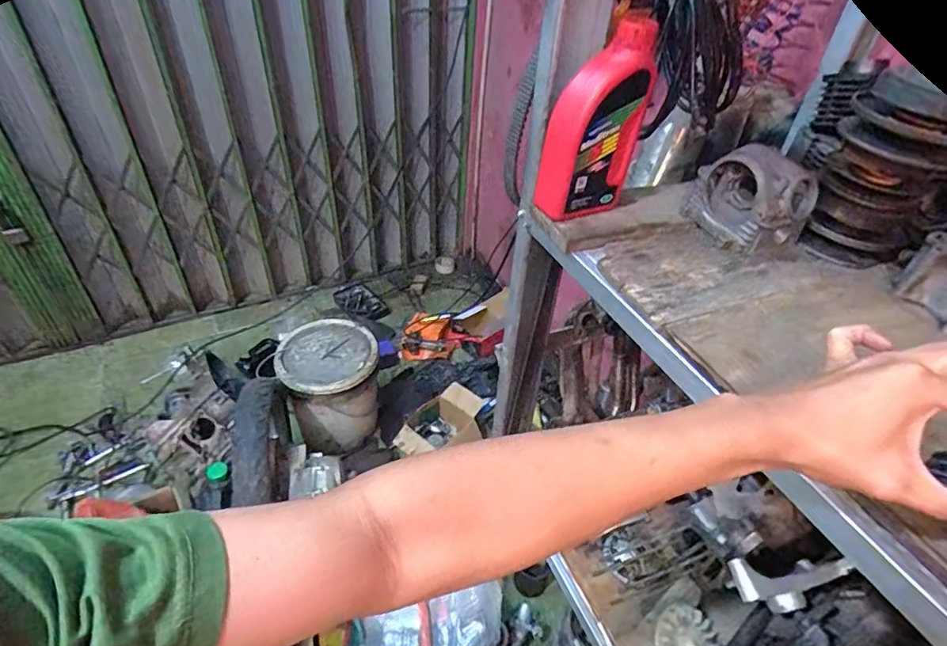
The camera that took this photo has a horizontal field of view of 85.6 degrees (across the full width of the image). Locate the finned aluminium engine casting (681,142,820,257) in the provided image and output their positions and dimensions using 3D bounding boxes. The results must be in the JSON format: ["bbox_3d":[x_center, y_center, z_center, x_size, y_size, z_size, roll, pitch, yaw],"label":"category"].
[{"bbox_3d":[0.360,-0.167,0.666,0.098,0.105,0.122,-15,45,-21],"label":"finned aluminium engine casting"}]

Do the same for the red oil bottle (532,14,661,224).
[{"bbox_3d":[0.147,-0.235,0.612,0.104,0.215,0.054,-19,46,-25],"label":"red oil bottle"}]

